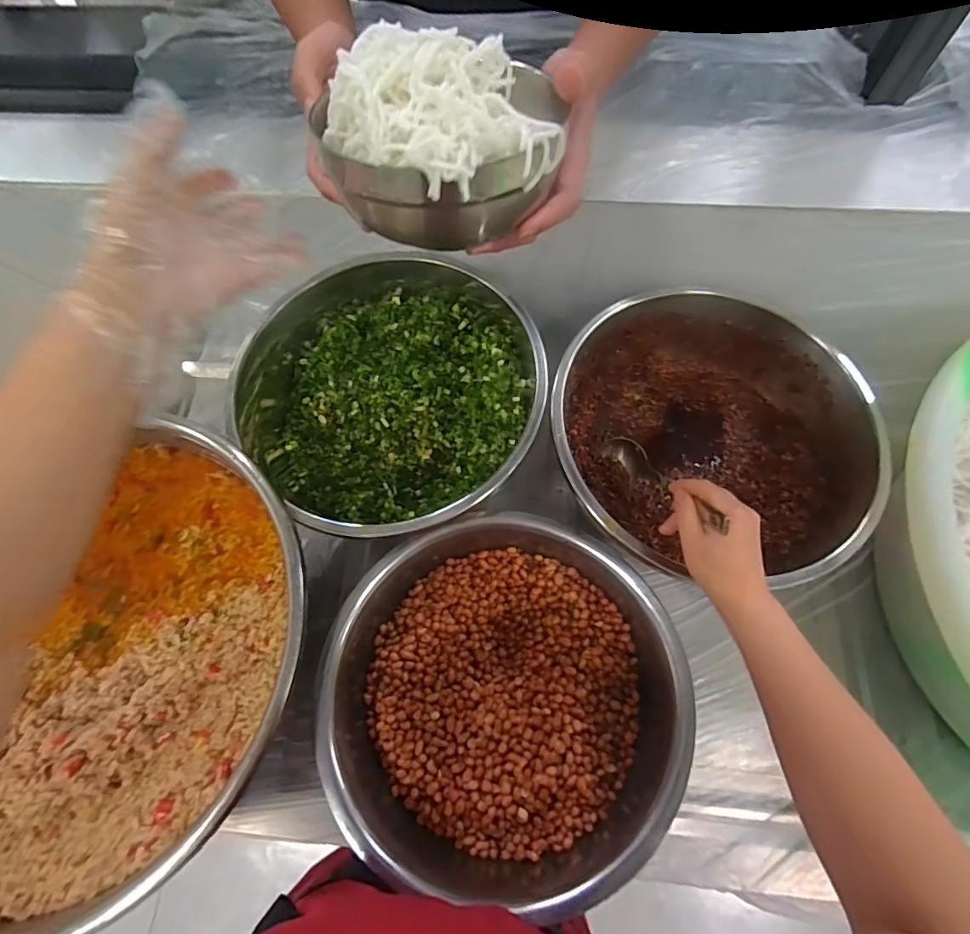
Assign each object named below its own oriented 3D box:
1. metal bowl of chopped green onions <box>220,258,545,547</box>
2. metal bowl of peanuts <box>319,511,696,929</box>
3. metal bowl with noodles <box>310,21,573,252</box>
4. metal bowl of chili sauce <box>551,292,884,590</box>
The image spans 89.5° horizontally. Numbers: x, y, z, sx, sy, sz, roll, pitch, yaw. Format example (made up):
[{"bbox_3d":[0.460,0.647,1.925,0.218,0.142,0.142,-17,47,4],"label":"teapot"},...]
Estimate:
[{"bbox_3d":[-0.113,-0.097,0.612,0.389,0.138,0.358,41,74,16],"label":"metal bowl of chopped green onions"},{"bbox_3d":[0.015,0.227,0.503,0.332,0.098,0.332,-1,67,1],"label":"metal bowl of peanuts"},{"bbox_3d":[-0.023,-0.207,0.335,0.130,0.104,0.111,36,73,15],"label":"metal bowl with noodles"},{"bbox_3d":[0.248,-0.028,0.571,0.343,0.130,0.324,4,68,3],"label":"metal bowl of chili sauce"}]

